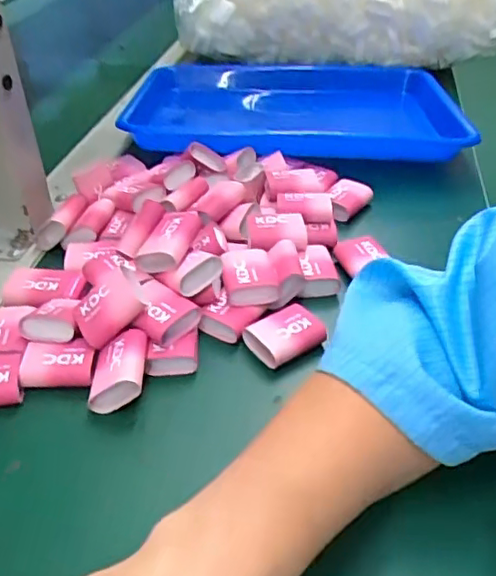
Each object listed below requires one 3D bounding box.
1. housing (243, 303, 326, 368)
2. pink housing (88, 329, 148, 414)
[{"bbox_3d":[0.023,0.033,0.383,0.043,0.019,0.034,-23,42,-25],"label":"housing"},{"bbox_3d":[-0.074,0.047,0.350,0.038,0.015,0.042,-31,39,19],"label":"pink housing"}]

